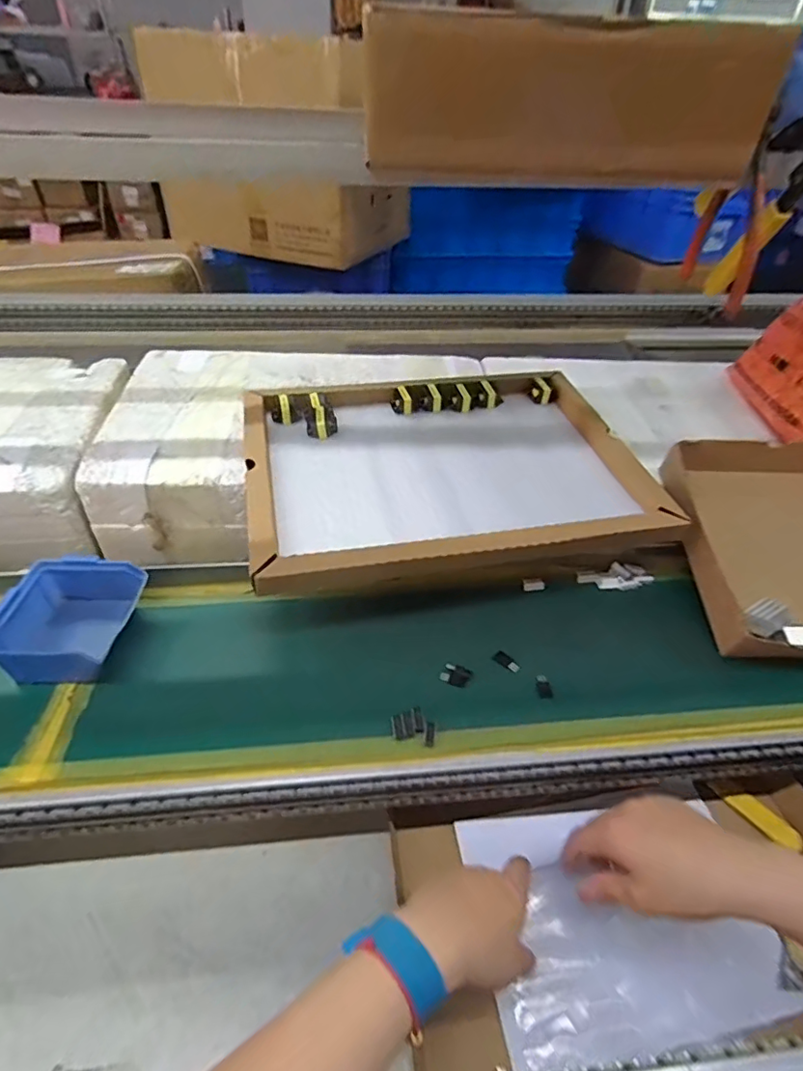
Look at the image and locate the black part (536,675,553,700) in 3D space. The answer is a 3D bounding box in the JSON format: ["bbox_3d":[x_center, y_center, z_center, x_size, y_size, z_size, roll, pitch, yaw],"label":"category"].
[{"bbox_3d":[0.118,0.124,0.449,0.010,0.004,0.022,-3,41,-6],"label":"black part"}]

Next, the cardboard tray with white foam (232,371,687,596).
[{"bbox_3d":[0.043,-0.073,0.548,0.379,0.040,0.308,-7,41,-10],"label":"cardboard tray with white foam"}]

